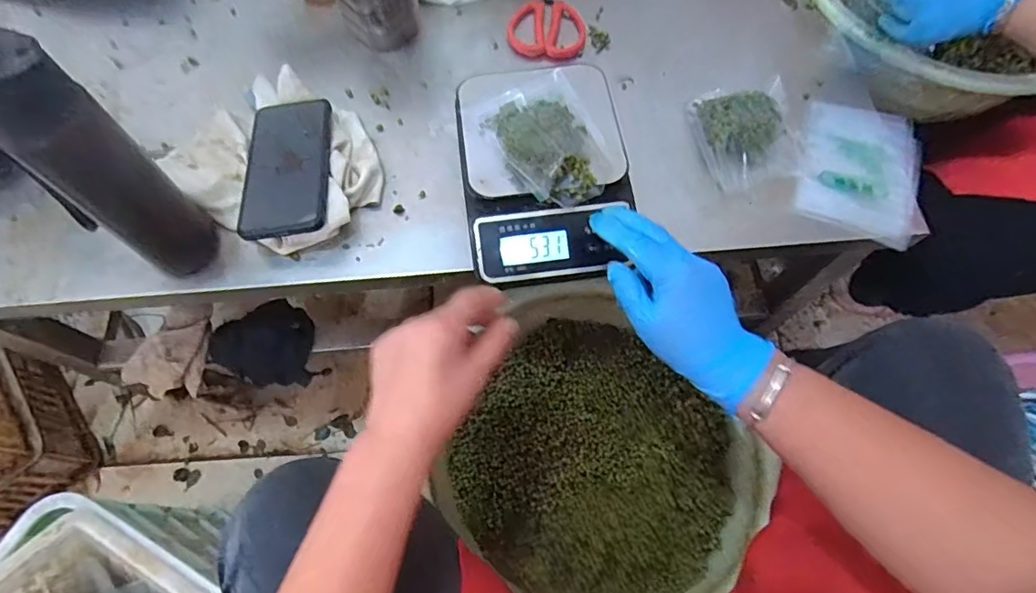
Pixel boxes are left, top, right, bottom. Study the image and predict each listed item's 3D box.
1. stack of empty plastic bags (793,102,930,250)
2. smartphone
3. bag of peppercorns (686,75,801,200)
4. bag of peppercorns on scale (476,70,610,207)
[{"bbox_3d":[0.342,-0.126,0.545,0.113,0.011,0.157,16,68,7],"label":"stack of empty plastic bags"},{"bbox_3d":[-0.221,-0.126,0.525,0.078,0.012,0.160,-10,61,1],"label":"smartphone"},{"bbox_3d":[0.228,-0.163,0.545,0.091,0.031,0.118,-7,67,-3],"label":"bag of peppercorns"},{"bbox_3d":[0.025,-0.144,0.492,0.091,0.035,0.129,-21,68,-9],"label":"bag of peppercorns on scale"}]

